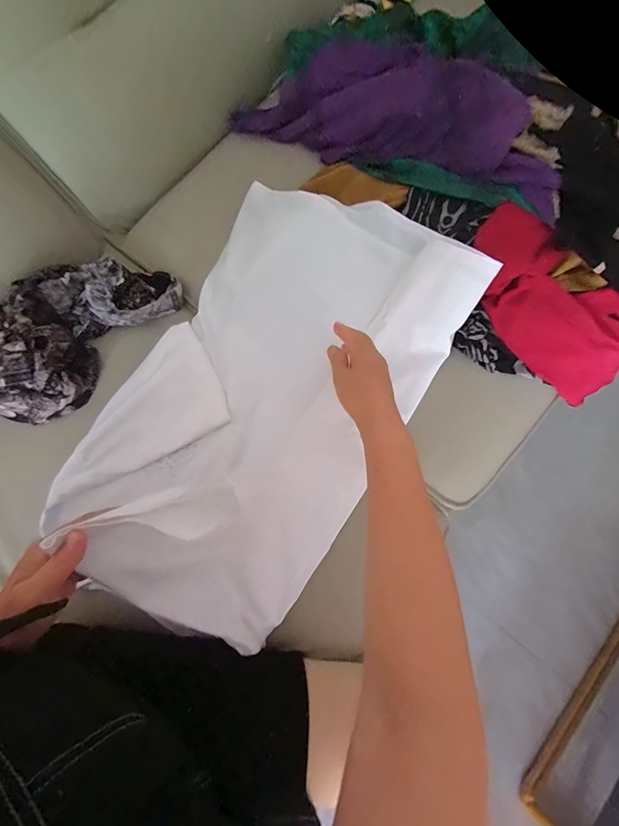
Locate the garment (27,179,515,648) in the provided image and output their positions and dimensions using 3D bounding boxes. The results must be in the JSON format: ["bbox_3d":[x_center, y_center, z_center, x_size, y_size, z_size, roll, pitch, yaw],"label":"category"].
[{"bbox_3d":[-0.056,-0.058,0.456,0.350,0.140,0.526,34,80,9],"label":"garment"}]

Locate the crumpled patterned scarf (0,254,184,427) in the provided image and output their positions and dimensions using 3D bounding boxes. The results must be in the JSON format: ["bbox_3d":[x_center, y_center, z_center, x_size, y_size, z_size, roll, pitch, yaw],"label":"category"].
[{"bbox_3d":[-0.345,-0.130,0.514,0.168,0.094,0.286,37,81,9],"label":"crumpled patterned scarf"}]

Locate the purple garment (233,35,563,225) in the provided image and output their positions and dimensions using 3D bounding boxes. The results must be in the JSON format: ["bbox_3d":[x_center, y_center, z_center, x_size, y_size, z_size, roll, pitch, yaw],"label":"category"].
[{"bbox_3d":[0.124,-0.429,0.523,0.489,0.086,0.147,30,80,21],"label":"purple garment"}]

